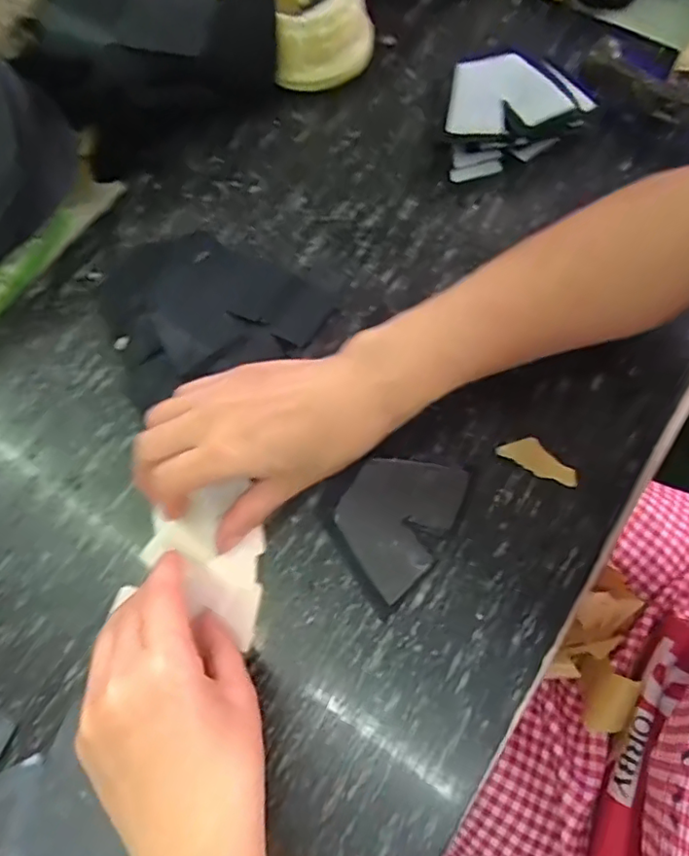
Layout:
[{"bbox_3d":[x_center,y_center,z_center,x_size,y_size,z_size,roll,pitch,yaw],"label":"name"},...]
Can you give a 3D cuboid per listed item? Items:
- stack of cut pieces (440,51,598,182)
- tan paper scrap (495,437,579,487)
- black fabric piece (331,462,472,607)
[{"bbox_3d":[0.112,-0.219,0.403,0.105,0.039,0.063,-20,72,-5],"label":"stack of cut pieces"},{"bbox_3d":[0.114,0.017,0.340,0.045,0.009,0.017,28,74,10],"label":"tan paper scrap"},{"bbox_3d":[0.029,0.050,0.334,0.059,0.006,0.079,28,74,10],"label":"black fabric piece"}]

